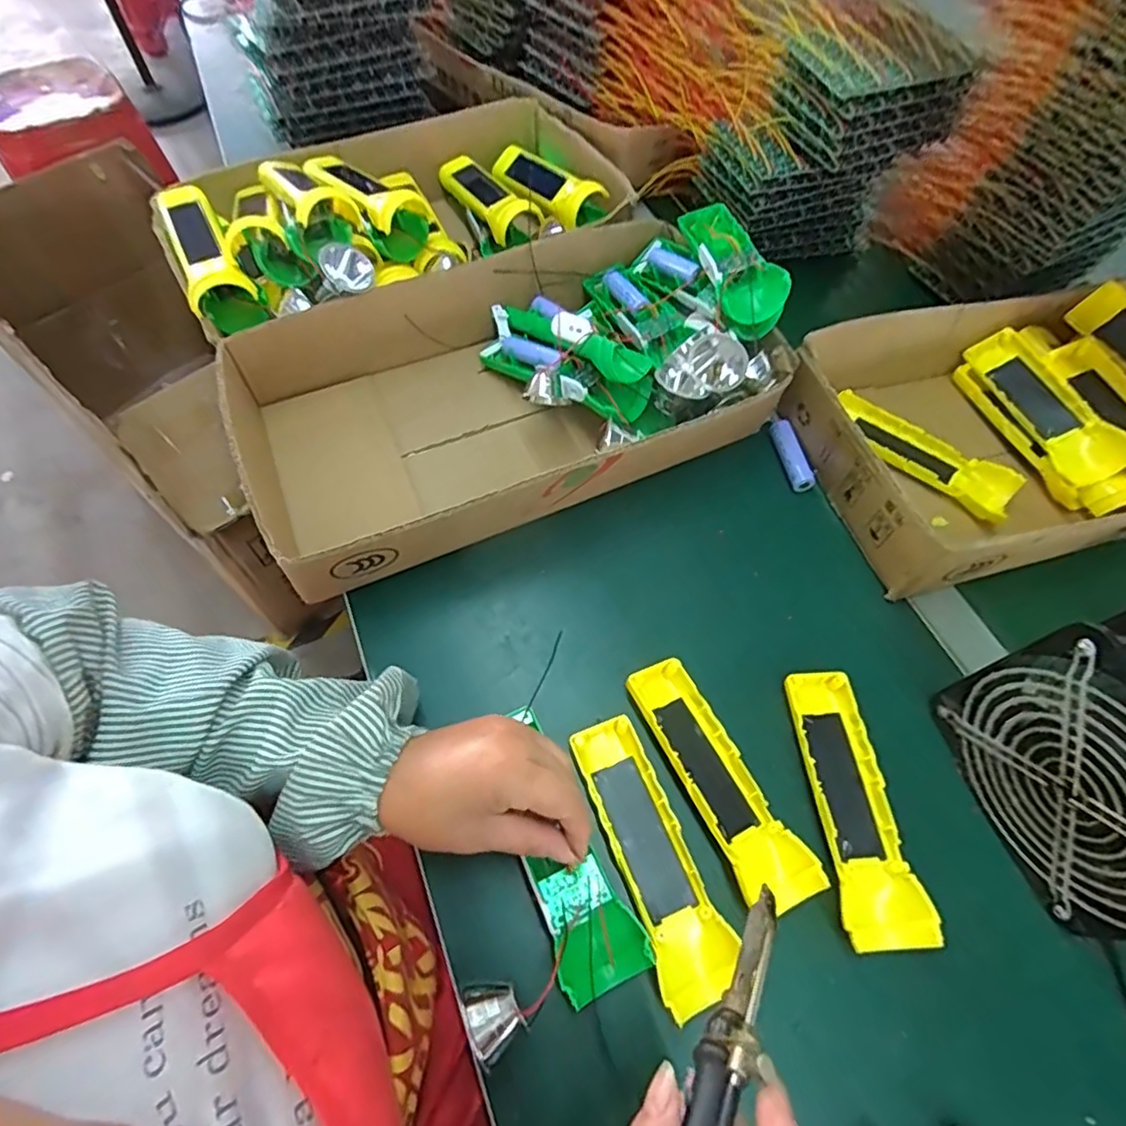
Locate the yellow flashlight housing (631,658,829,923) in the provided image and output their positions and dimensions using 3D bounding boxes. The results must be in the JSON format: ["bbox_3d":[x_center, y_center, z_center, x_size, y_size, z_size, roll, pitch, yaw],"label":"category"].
[{"bbox_3d":[0.098,0.138,0.390,0.046,0.025,0.161,-24,64,-15],"label":"yellow flashlight housing"}]

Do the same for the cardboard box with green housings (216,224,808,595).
[{"bbox_3d":[-0.046,-0.136,0.523,0.410,0.100,0.235,-21,63,-13],"label":"cardboard box with green housings"}]

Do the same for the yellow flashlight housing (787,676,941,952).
[{"bbox_3d":[0.182,0.148,0.383,0.047,0.021,0.161,-2,60,-3],"label":"yellow flashlight housing"}]

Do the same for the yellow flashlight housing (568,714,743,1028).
[{"bbox_3d":[0.053,0.173,0.369,0.045,0.016,0.160,-17,62,-11],"label":"yellow flashlight housing"}]

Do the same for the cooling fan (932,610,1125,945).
[{"bbox_3d":[0.299,0.114,0.326,0.057,0.139,0.145,-13,61,-9],"label":"cooling fan"}]

